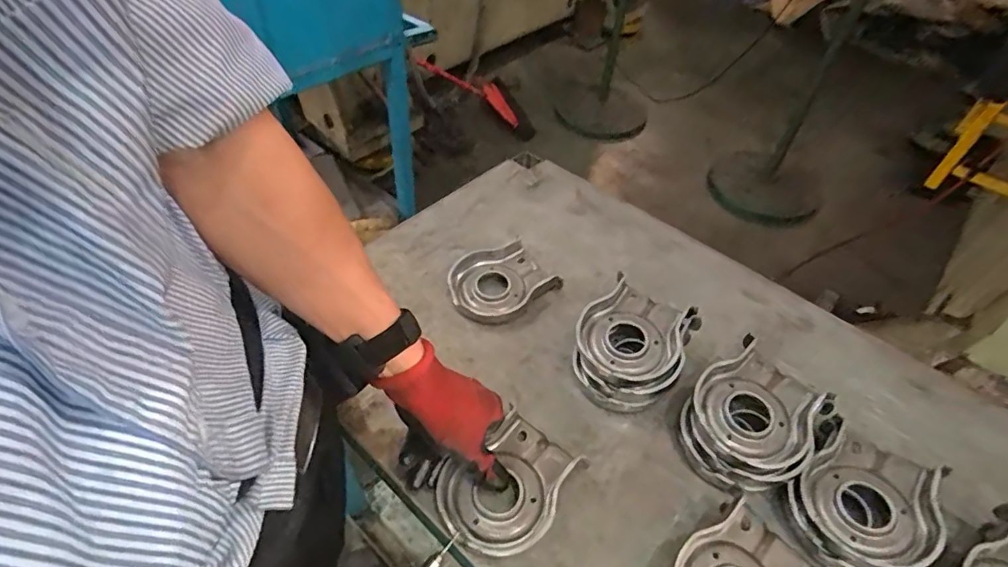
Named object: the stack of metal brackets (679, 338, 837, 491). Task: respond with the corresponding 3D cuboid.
[{"bbox_3d":[0.236,0.134,0.497,0.109,0.059,0.133,36,54,27],"label":"stack of metal brackets"}]

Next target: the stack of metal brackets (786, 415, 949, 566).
[{"bbox_3d":[0.319,0.193,0.458,0.128,0.047,0.104,-35,58,-31],"label":"stack of metal brackets"}]

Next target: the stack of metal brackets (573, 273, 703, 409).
[{"bbox_3d":[0.134,0.069,0.550,0.113,0.053,0.135,27,51,20],"label":"stack of metal brackets"}]

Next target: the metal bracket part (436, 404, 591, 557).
[{"bbox_3d":[0.004,0.177,0.454,0.120,0.026,0.093,-34,58,-31],"label":"metal bracket part"}]

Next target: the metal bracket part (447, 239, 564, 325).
[{"bbox_3d":[-0.005,-0.003,0.629,0.124,0.029,0.103,-30,56,-28],"label":"metal bracket part"}]

